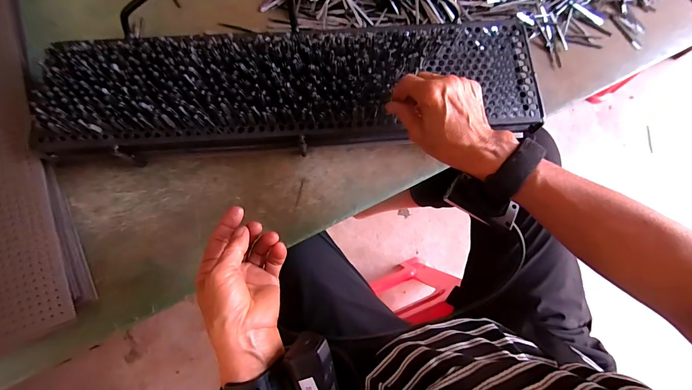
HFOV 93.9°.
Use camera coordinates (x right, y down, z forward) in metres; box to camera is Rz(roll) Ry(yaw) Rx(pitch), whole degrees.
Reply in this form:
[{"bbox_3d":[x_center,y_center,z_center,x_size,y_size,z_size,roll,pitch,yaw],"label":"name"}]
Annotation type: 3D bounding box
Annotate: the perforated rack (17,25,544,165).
[{"bbox_3d":[-0.062,-0.131,0.402,0.596,0.049,0.154,-7,74,-4],"label":"perforated rack"}]

